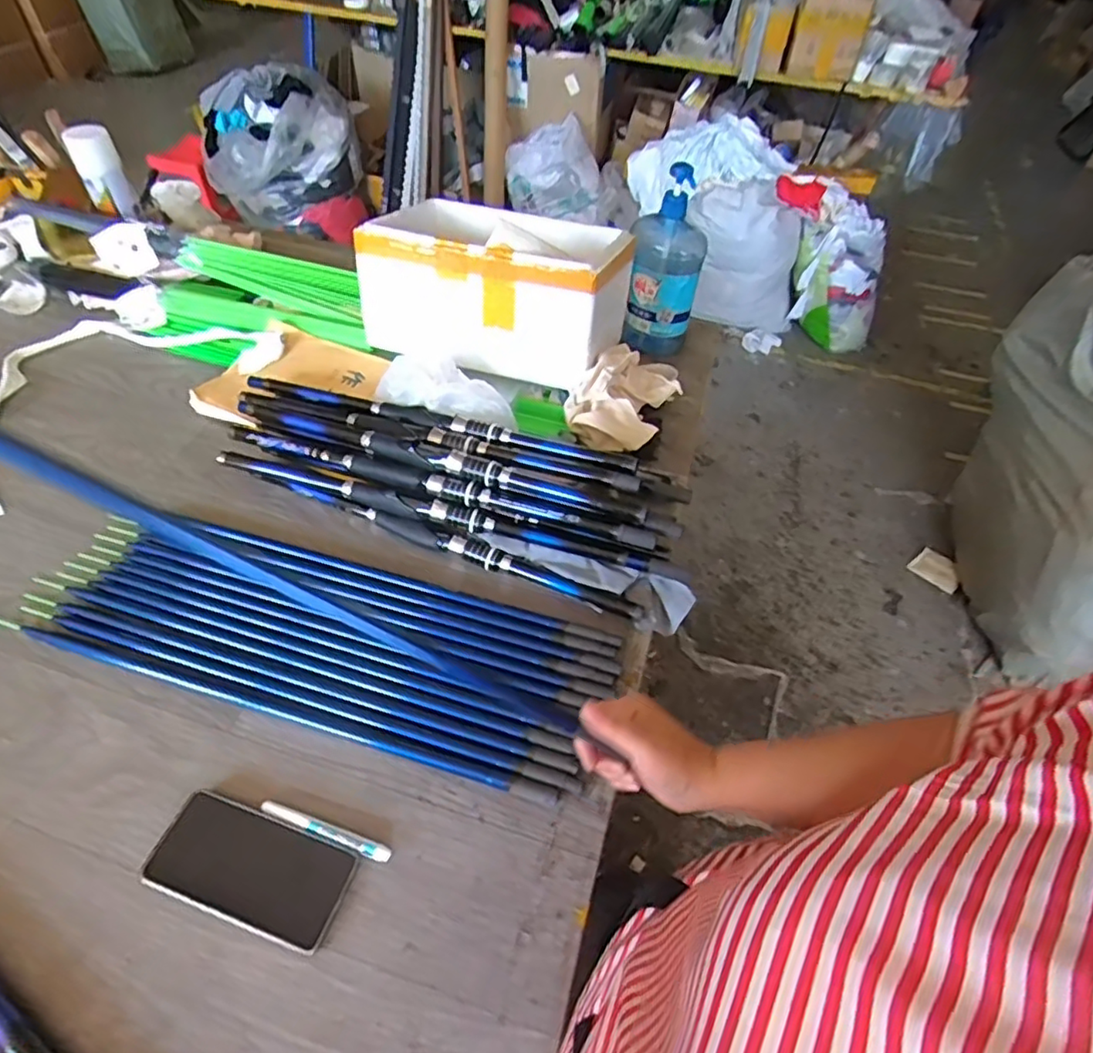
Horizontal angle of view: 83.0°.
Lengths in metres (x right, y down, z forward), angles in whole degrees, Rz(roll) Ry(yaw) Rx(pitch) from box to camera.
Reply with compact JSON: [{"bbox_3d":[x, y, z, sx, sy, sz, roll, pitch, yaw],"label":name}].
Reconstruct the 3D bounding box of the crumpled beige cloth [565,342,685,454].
[{"bbox_3d":[0.118,-0.199,0.853,0.116,0.084,0.213,23,53,15],"label":"crumpled beige cloth"}]

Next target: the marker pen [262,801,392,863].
[{"bbox_3d":[-0.190,0.262,0.531,0.121,0.008,0.013,15,51,10],"label":"marker pen"}]

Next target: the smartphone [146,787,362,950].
[{"bbox_3d":[-0.243,0.280,0.509,0.156,0.009,0.075,20,49,5],"label":"smartphone"}]

